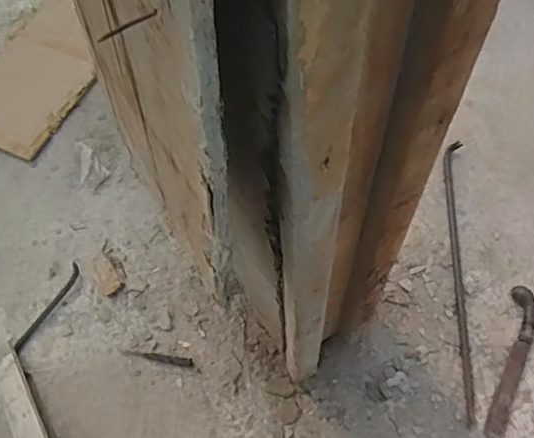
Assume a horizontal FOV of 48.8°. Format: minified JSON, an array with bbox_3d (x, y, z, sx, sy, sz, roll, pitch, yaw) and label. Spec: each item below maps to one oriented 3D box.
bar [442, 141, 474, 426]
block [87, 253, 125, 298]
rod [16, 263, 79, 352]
[{"bbox_3d":[0.472,0.122,1.461,0.045,0.020,0.715,3,66,5],"label":"bar"},{"bbox_3d":[-0.416,0.143,1.505,0.060,0.013,0.120,-34,68,-11],"label":"block"},{"bbox_3d":[-0.553,0.226,1.500,0.031,0.021,0.250,26,68,14],"label":"rod"}]

